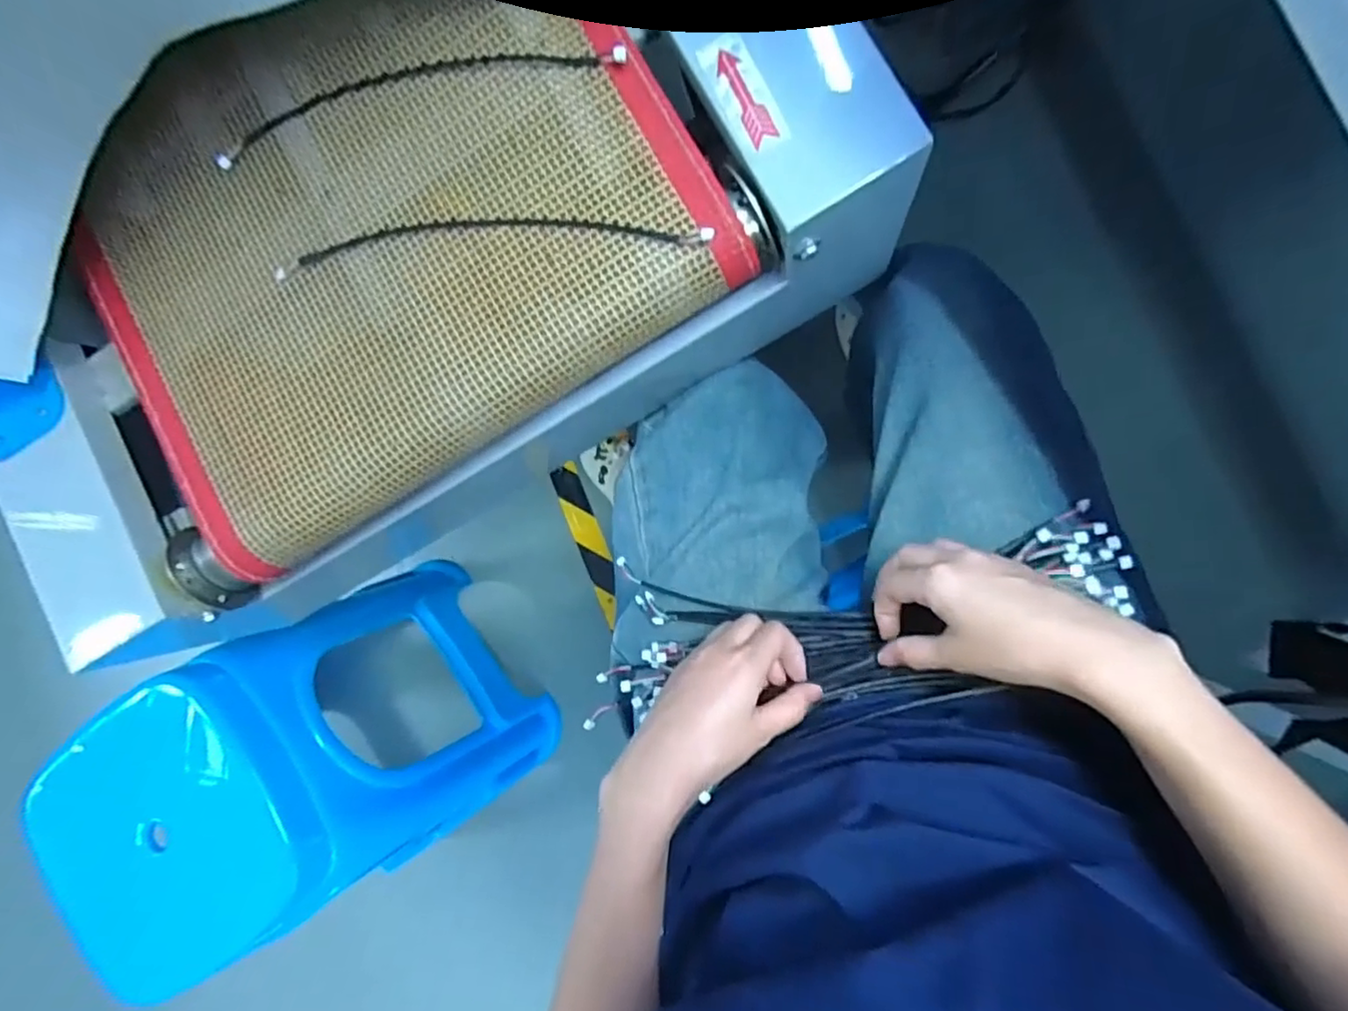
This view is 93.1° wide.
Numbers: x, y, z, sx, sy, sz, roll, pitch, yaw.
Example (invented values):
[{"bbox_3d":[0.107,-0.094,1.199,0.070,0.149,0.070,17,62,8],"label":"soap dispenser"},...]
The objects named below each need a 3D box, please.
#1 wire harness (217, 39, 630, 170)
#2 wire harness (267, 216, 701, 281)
[{"bbox_3d":[-0.164,-0.260,0.396,0.275,0.016,0.039,-7,88,11],"label":"wire harness"},{"bbox_3d":[-0.116,-0.162,0.387,0.280,0.007,0.032,0,76,10],"label":"wire harness"}]

